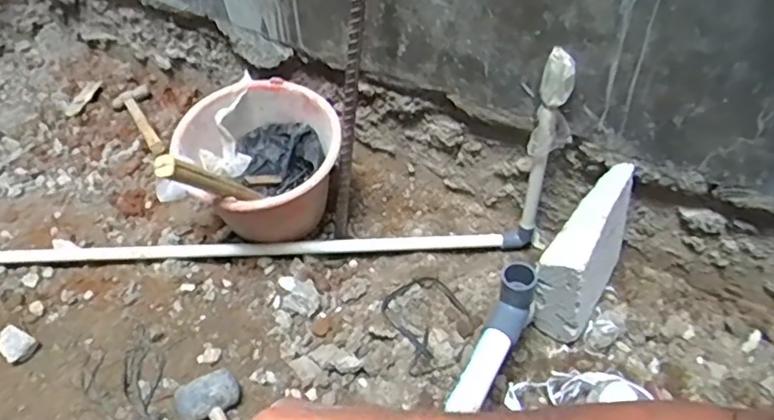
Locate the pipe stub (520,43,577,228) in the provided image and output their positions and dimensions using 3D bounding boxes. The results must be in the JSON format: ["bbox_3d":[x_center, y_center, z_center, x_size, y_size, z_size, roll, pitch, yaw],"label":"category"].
[{"bbox_3d":[0.257,-0.104,0.938,0.054,0.342,0.041,2,47,4],"label":"pipe stub"}]

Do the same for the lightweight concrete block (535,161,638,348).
[{"bbox_3d":[0.316,0.076,0.931,0.084,0.256,0.208,25,53,24],"label":"lightweight concrete block"}]

